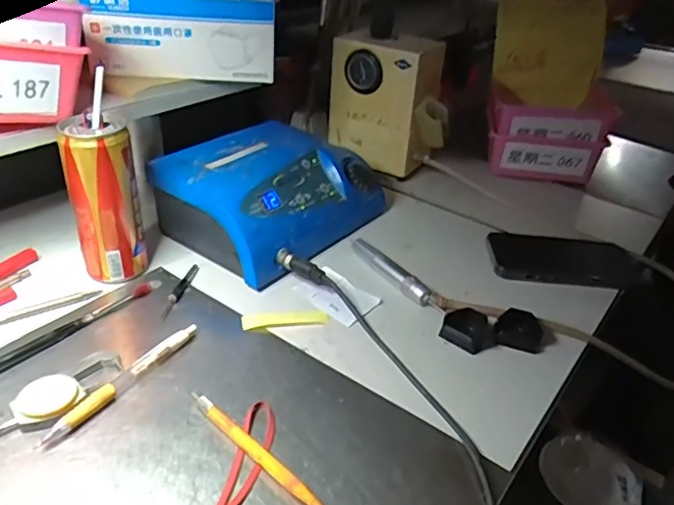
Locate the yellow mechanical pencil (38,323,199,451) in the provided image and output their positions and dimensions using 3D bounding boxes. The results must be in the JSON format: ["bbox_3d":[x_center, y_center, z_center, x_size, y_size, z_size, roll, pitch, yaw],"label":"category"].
[{"bbox_3d":[-0.151,0.090,0.402,0.012,0.010,0.134,21,36,22],"label":"yellow mechanical pencil"}]

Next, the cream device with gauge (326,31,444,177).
[{"bbox_3d":[0.070,-0.192,0.722,0.152,0.156,0.080,17,35,16],"label":"cream device with gauge"}]

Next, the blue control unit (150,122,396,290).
[{"bbox_3d":[-0.067,-0.067,0.598,0.163,0.078,0.225,25,37,26],"label":"blue control unit"}]

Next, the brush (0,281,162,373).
[{"bbox_3d":[-0.218,0.059,0.453,0.016,0.008,0.179,25,37,26],"label":"brush"}]

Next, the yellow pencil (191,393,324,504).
[{"bbox_3d":[-0.053,0.129,0.362,0.130,0.011,0.009,31,40,33],"label":"yellow pencil"}]

